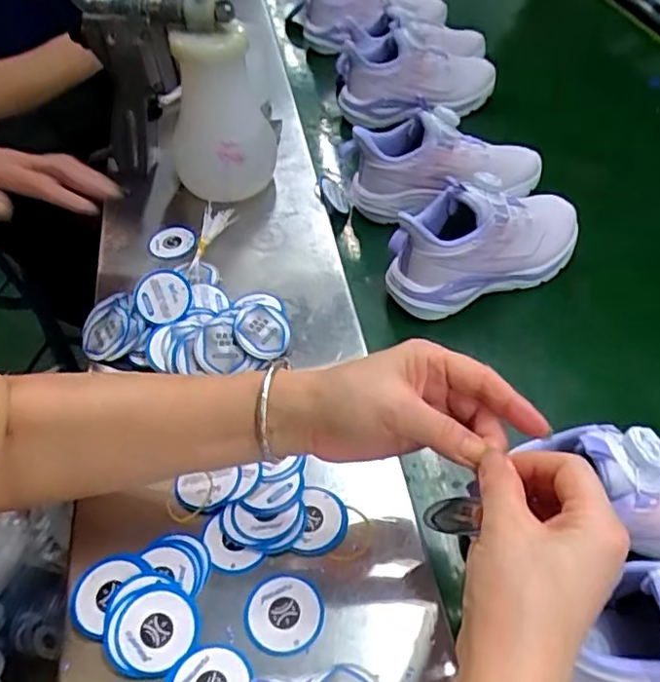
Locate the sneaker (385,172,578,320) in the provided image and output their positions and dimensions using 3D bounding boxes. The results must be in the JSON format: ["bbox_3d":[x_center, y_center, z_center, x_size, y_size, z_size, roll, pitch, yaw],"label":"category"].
[{"bbox_3d":[0.151,-0.100,0.583,0.212,0.094,0.076,-21,55,-12],"label":"sneaker"}]

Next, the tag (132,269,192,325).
[{"bbox_3d":[-0.146,-0.038,0.544,0.049,0.011,0.046,0,82,4],"label":"tag"}]

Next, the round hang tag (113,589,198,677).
[{"bbox_3d":[-0.106,0.177,0.386,0.048,0.004,0.047,2,58,-3],"label":"round hang tag"}]

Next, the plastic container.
[{"bbox_3d":[-0.108,-0.209,0.625,0.104,0.172,0.090,-14,54,-7],"label":"plastic container"}]

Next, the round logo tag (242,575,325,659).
[{"bbox_3d":[-0.029,0.173,0.399,0.048,0.004,0.047,-1,53,2],"label":"round logo tag"}]

